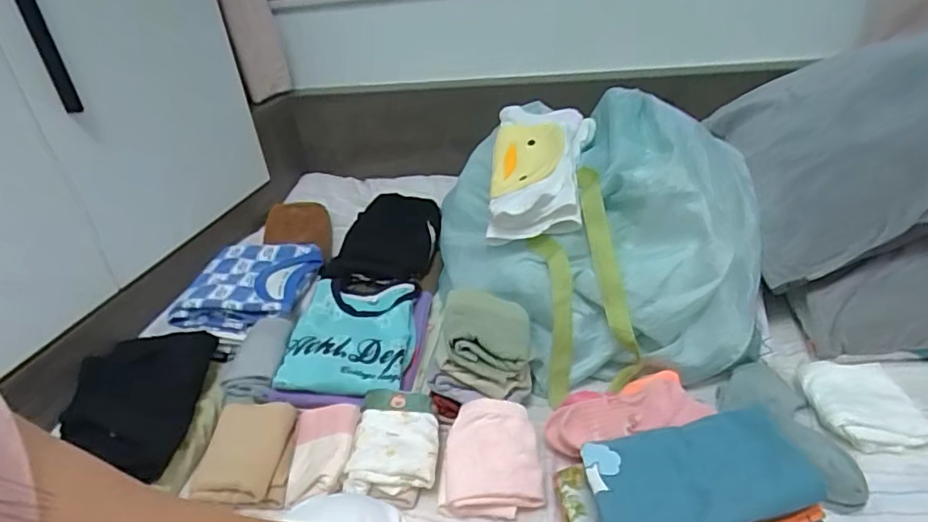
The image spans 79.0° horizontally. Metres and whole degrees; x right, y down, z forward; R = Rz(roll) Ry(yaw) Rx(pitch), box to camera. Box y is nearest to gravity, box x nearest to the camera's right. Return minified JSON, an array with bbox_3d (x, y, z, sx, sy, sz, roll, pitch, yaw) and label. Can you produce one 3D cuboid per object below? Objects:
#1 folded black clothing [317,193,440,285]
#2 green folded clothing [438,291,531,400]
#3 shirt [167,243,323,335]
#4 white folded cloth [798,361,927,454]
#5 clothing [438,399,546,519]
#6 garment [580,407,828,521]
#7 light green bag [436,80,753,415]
[{"bbox_3d":[-0.124,-0.039,0.920,0.160,0.028,0.242,-3,30,7],"label":"folded black clothing"},{"bbox_3d":[0.023,0.090,0.635,0.102,0.081,0.116,-4,30,6],"label":"green folded clothing"},{"bbox_3d":[-0.311,0.034,0.827,0.160,0.040,0.180,-3,30,7],"label":"shirt"},{"bbox_3d":[0.405,0.143,0.579,0.098,0.020,0.109,-6,30,2],"label":"white folded cloth"},{"bbox_3d":[0.026,0.195,0.558,0.097,0.053,0.105,-5,32,8],"label":"clothing"},{"bbox_3d":[0.185,0.174,0.460,0.161,0.040,0.112,-17,24,6],"label":"garment"},{"bbox_3d":[0.172,-0.034,0.716,0.360,0.228,0.363,-14,32,-8],"label":"light green bag"}]

